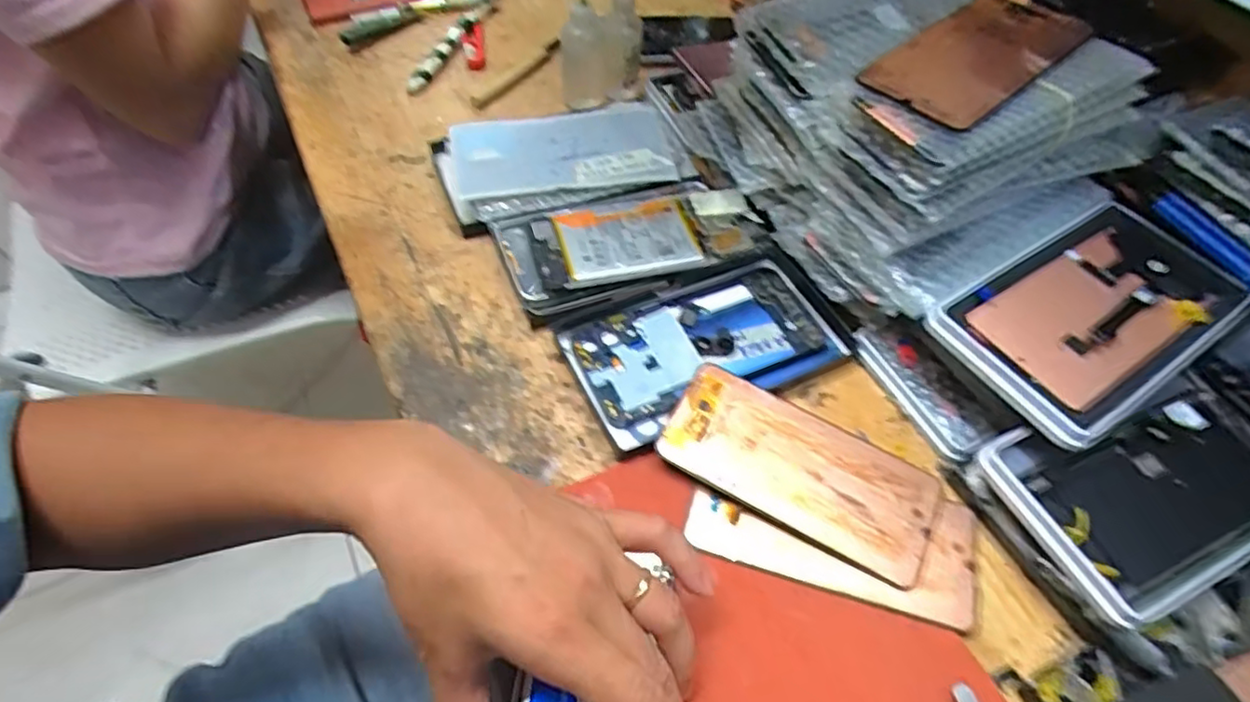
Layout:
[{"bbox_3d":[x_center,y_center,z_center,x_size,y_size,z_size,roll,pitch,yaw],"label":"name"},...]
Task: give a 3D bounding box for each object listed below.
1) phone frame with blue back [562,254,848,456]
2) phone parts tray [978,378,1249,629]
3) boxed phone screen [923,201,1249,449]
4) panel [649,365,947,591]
[{"bbox_3d":[0.055,-0.004,0.430,0.172,0.015,0.092,-20,58,-15],"label":"phone frame with blue back"},{"bbox_3d":[0.278,0.070,0.347,0.148,0.022,0.098,-21,58,-16],"label":"phone parts tray"},{"bbox_3d":[0.272,-0.024,0.373,0.190,0.014,0.099,-26,60,-19],"label":"boxed phone screen"},{"bbox_3d":[0.097,0.066,0.366,0.149,0.007,0.071,28,62,10],"label":"panel"}]

